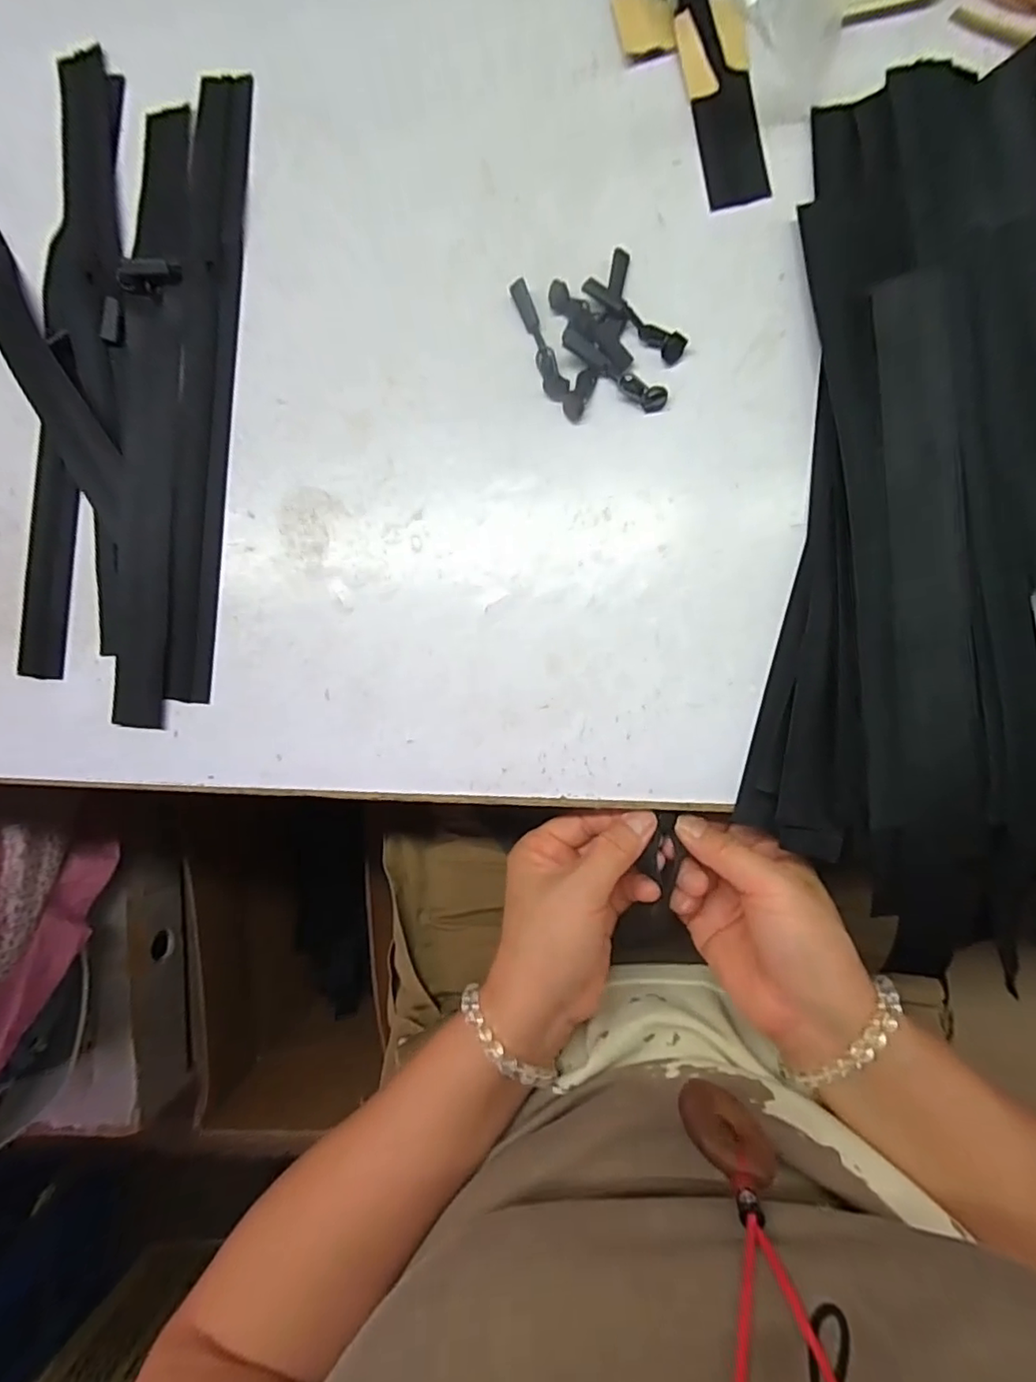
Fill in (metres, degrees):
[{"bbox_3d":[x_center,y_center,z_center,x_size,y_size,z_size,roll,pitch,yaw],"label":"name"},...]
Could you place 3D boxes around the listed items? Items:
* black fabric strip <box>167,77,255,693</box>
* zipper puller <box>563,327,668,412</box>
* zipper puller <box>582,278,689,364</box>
[{"bbox_3d":[-0.179,-0.171,0.335,0.030,0.005,0.350,4,91,7],"label":"black fabric strip"},{"bbox_3d":[0.049,-0.165,0.303,0.061,0.008,0.011,35,95,6],"label":"zipper puller"},{"bbox_3d":[0.060,-0.191,0.301,0.060,0.009,0.012,39,95,5],"label":"zipper puller"}]

